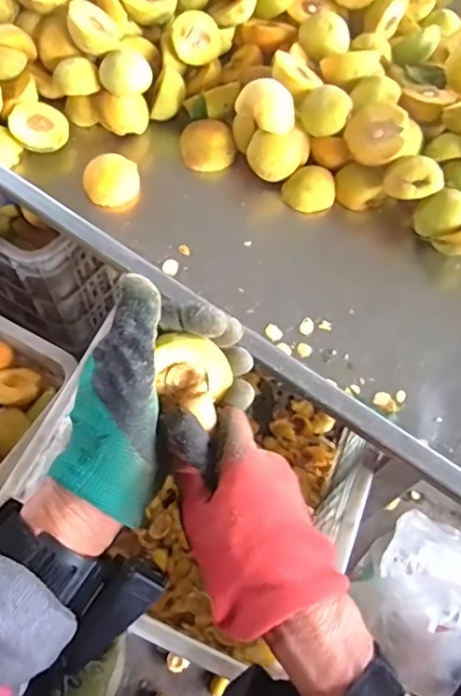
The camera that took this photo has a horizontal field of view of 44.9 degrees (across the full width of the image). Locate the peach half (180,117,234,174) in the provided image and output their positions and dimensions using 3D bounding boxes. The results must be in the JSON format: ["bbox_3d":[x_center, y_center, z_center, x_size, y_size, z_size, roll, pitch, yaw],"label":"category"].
[{"bbox_3d":[-0.027,-0.242,0.656,0.062,0.038,0.058,1,62,-2],"label":"peach half"}]

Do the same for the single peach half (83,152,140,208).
[{"bbox_3d":[-0.133,-0.187,0.630,0.059,0.040,0.048,-9,63,-7],"label":"single peach half"}]

